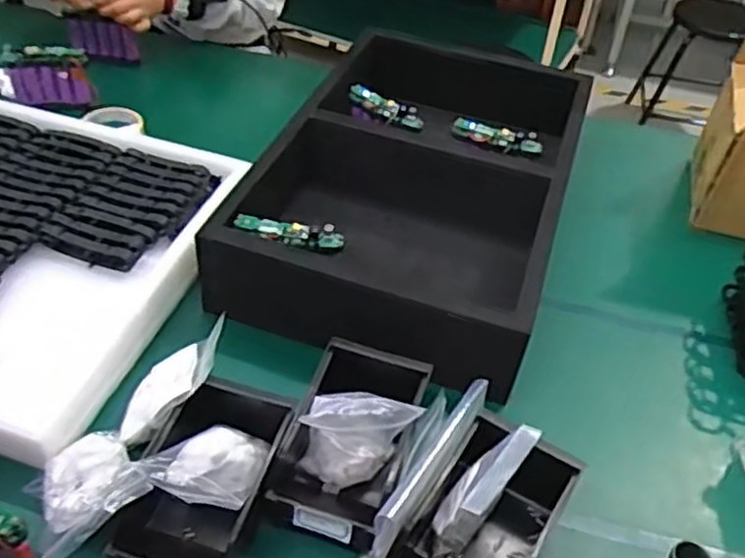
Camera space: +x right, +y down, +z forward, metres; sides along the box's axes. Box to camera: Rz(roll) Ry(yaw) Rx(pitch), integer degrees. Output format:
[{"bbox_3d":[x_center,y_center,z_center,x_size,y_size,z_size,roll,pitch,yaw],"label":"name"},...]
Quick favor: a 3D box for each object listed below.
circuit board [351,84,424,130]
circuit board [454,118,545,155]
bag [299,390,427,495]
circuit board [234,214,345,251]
[{"bbox_3d":[0.017,-0.237,1.000,0.121,0.020,0.032,29,49,24],"label":"circuit board"},{"bbox_3d":[0.167,-0.191,0.964,0.120,0.019,0.029,14,44,10],"label":"circuit board"},{"bbox_3d":[-0.013,0.149,0.656,0.102,0.104,0.044,5,43,1],"label":"bag"},{"bbox_3d":[-0.090,-0.050,0.789,0.116,0.027,0.028,9,44,5],"label":"circuit board"}]

